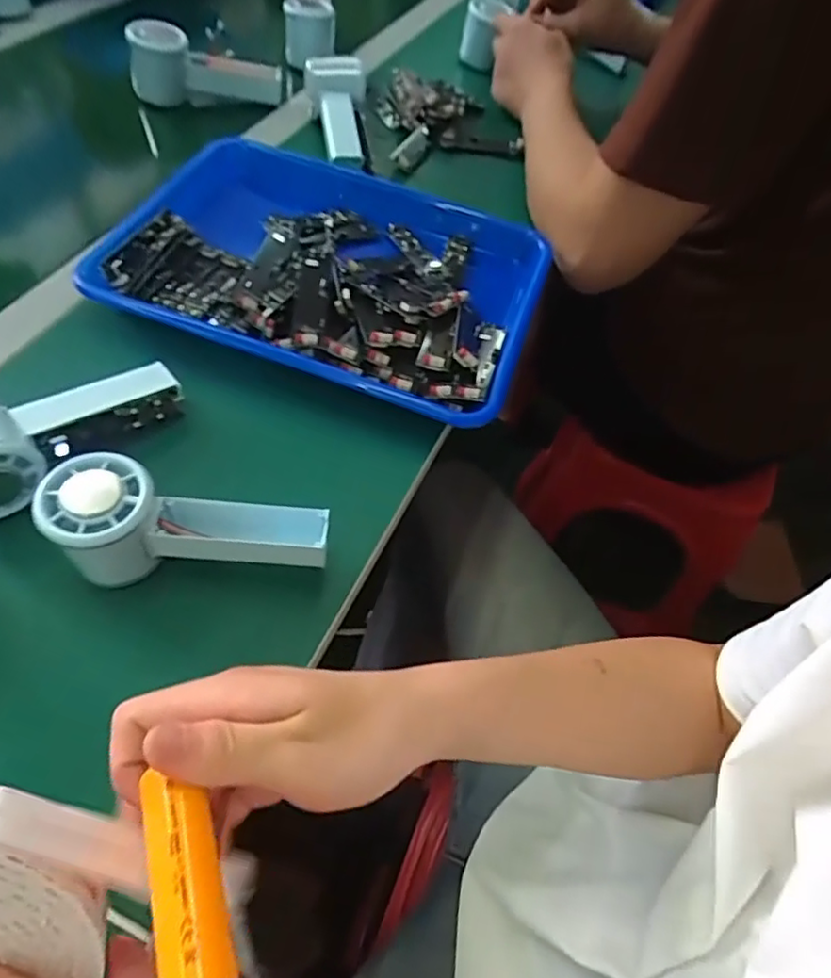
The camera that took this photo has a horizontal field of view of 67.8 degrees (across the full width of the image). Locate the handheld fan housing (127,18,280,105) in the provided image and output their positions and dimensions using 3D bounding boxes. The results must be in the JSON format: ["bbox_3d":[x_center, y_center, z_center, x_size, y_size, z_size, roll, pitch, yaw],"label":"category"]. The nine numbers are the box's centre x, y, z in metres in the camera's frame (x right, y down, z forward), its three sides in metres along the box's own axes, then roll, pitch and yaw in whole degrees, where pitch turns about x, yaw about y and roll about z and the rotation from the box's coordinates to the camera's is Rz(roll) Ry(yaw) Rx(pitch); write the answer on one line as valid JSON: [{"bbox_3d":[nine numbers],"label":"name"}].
[{"bbox_3d":[-0.227,-0.454,0.665,0.152,0.065,0.046,7,56,-3],"label":"handheld fan housing"}]

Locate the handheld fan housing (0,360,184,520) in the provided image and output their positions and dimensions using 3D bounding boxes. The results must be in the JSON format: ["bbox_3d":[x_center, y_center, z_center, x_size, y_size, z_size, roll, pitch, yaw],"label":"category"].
[{"bbox_3d":[-0.231,-0.043,0.392,0.073,0.046,0.152,40,50,20],"label":"handheld fan housing"}]

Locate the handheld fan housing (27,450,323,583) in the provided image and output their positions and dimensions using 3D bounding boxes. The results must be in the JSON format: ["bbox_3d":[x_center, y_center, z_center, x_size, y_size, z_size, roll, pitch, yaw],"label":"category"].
[{"bbox_3d":[-0.131,0.028,0.357,0.147,0.063,0.057,10,56,-17],"label":"handheld fan housing"}]

